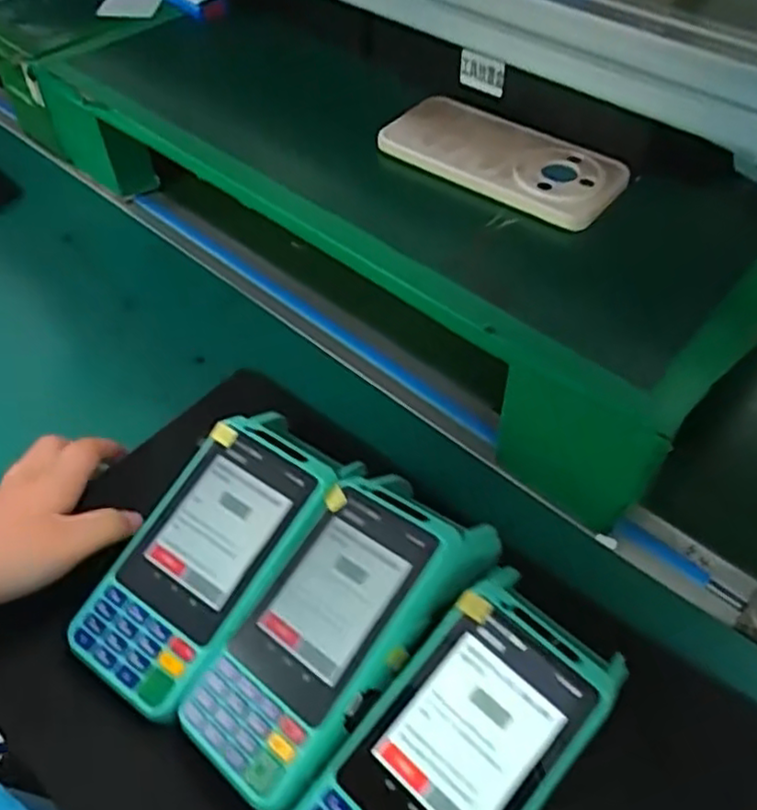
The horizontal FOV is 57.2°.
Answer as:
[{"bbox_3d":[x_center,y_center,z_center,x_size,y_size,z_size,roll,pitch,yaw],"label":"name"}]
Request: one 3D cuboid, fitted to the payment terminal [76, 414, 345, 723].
[{"bbox_3d":[-0.090,0.081,0.376,0.073,0.035,0.159,29,73,19],"label":"payment terminal"}]

